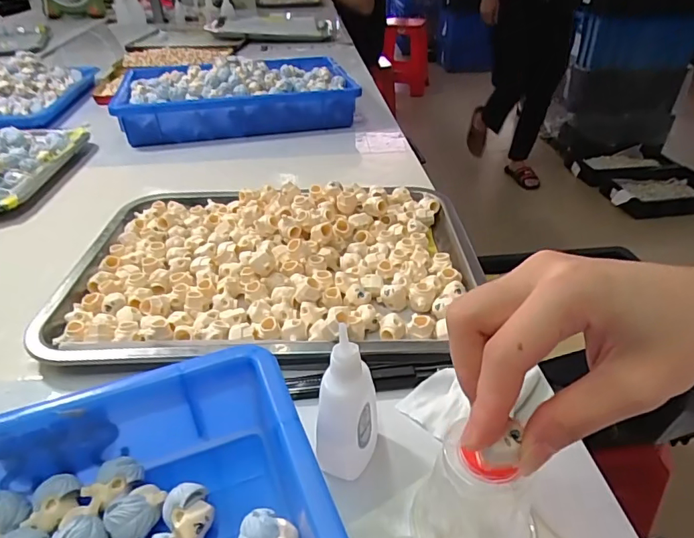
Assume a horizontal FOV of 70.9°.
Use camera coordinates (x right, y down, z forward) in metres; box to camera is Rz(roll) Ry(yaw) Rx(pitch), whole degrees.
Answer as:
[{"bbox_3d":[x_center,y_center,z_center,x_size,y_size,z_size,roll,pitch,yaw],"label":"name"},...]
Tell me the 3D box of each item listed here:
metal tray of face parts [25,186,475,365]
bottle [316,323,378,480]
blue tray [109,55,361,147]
[{"bbox_3d":[-0.066,-0.014,0.444,0.351,0.038,0.251,-1,35,-1],"label":"metal tray of face parts"},{"bbox_3d":[0.000,0.071,0.260,0.031,0.081,0.030,2,35,4],"label":"bottle"},{"bbox_3d":[-0.185,-0.297,0.830,0.367,0.077,0.230,-7,35,-10],"label":"blue tray"}]

